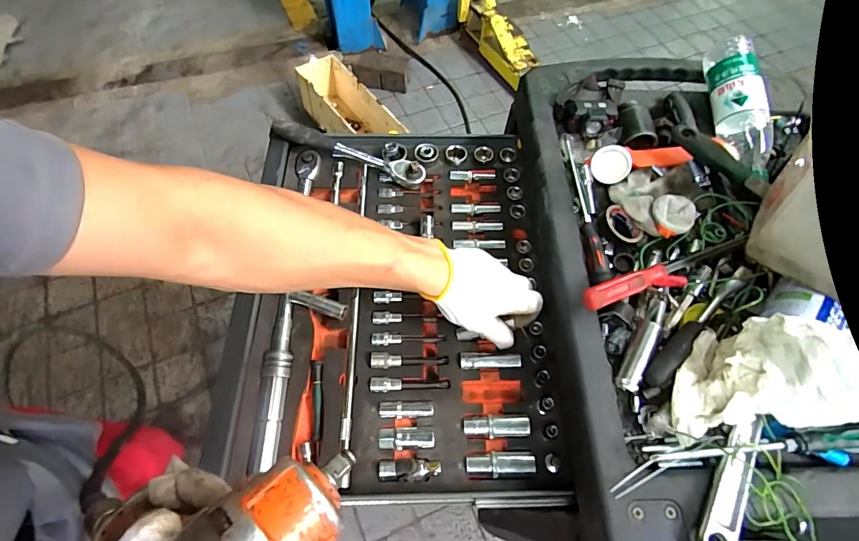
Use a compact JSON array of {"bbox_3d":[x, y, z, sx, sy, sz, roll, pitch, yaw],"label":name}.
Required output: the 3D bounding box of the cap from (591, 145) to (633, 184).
[{"bbox_3d":[0.245,-0.143,0.566,0.050,0.006,0.050,2,93,26],"label":"cap"}]

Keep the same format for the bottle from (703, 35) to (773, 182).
[{"bbox_3d":[0.444,-0.233,0.603,0.067,0.066,0.201,-11,86,-7],"label":"bottle"}]

